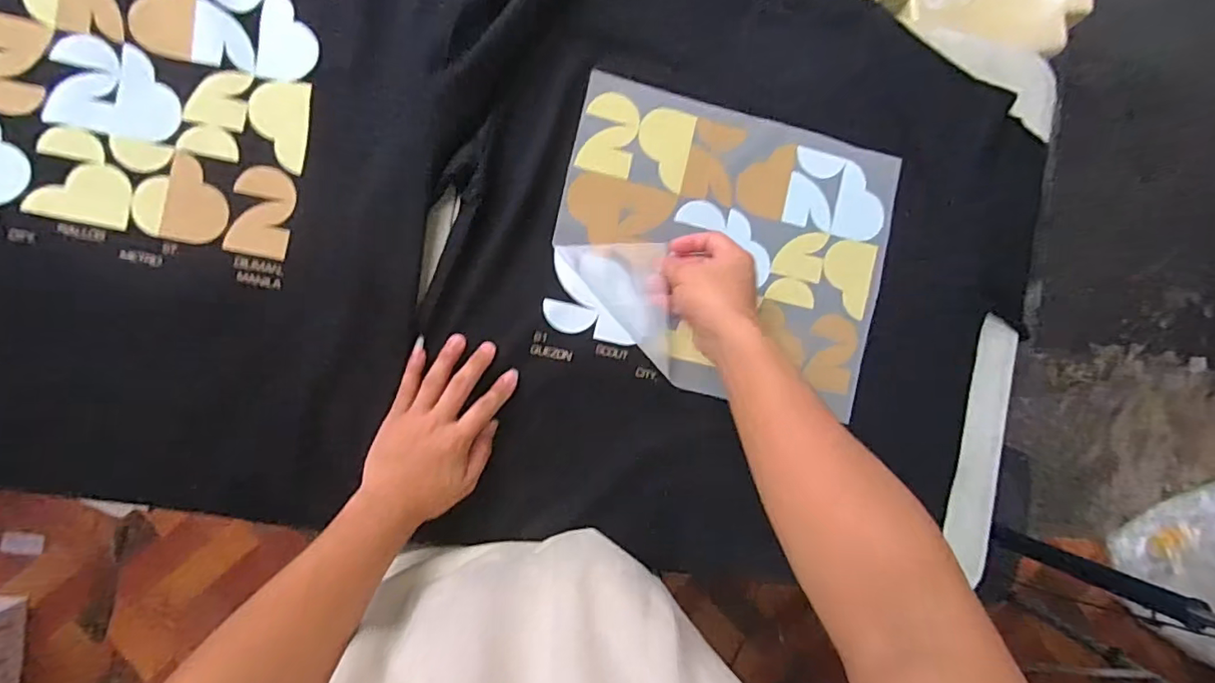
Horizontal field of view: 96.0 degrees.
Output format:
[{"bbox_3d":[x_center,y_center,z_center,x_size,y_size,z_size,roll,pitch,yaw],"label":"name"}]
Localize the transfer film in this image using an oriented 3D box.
[{"bbox_3d":[0.120,-0.095,0.544,0.333,0.029,0.277,13,89,-7],"label":"transfer film"}]

